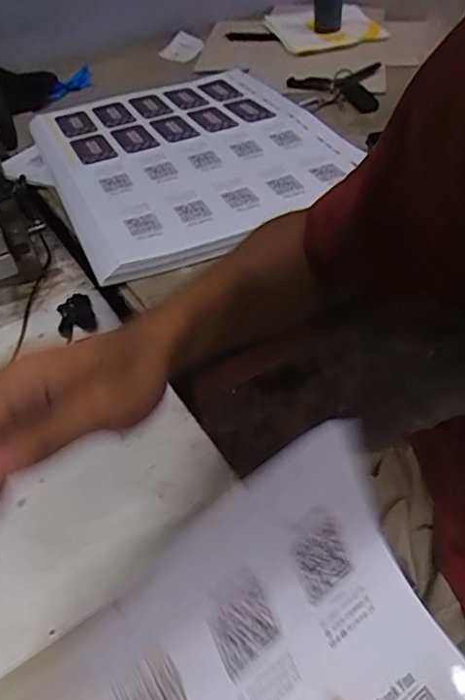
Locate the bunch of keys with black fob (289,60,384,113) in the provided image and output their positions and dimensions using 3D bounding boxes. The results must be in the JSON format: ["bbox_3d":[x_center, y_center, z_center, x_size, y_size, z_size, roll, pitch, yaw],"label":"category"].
[{"bbox_3d":[0.160,-0.390,0.827,0.139,0.023,0.110,-8,54,-1],"label":"bunch of keys with black fob"}]

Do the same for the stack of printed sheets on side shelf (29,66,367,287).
[{"bbox_3d":[-0.059,-0.262,0.703,0.335,0.023,0.454,-19,47,-14],"label":"stack of printed sheets on side shelf"}]

